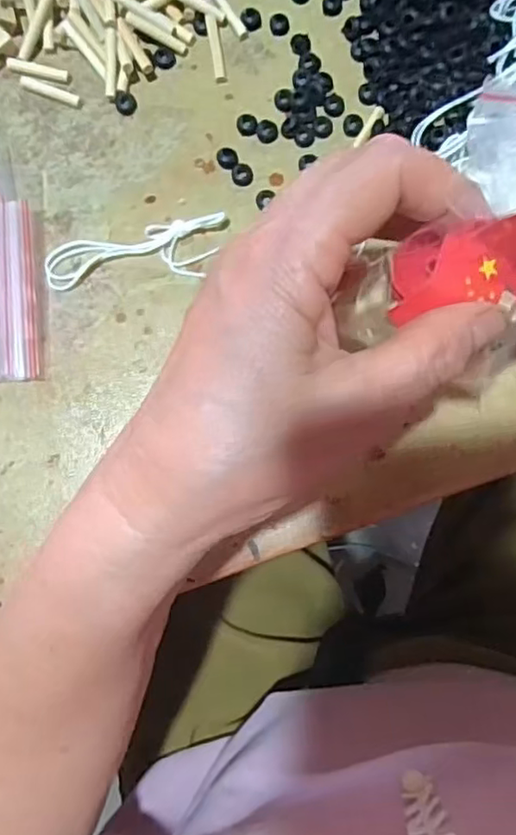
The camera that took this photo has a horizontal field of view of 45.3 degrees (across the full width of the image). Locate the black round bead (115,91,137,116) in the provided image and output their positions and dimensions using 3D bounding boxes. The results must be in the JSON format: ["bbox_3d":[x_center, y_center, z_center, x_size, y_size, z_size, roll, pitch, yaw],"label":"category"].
[{"bbox_3d":[-0.064,-0.153,0.299,0.010,0.004,0.010,0,85,1],"label":"black round bead"}]

